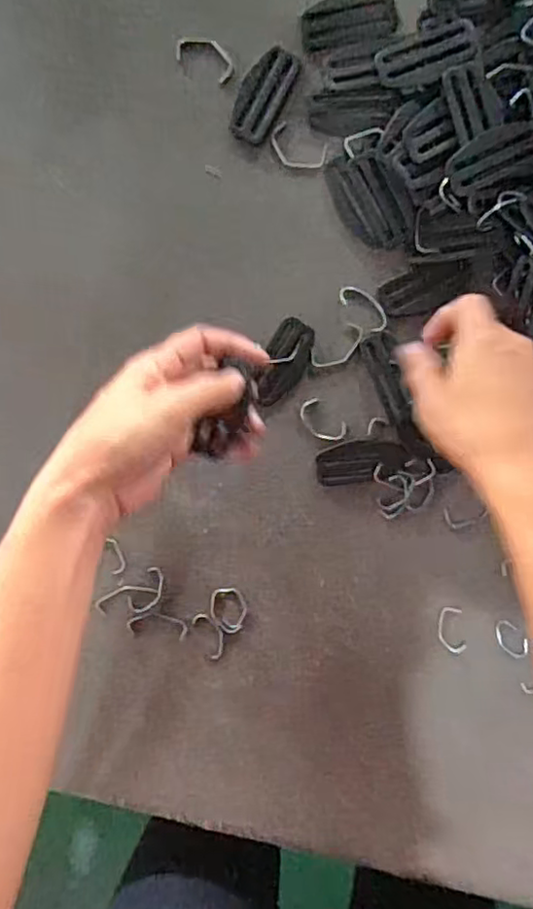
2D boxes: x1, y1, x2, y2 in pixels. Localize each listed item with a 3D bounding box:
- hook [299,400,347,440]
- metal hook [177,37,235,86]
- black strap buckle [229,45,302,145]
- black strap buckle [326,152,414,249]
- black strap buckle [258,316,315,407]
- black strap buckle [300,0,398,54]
[{"bbox_3d":[0.037,-0.021,0.409,0.034,0.004,0.019,41,97,-5],"label":"hook"},{"bbox_3d":[-0.037,-0.248,0.389,0.038,0.004,0.018,28,98,-3],"label":"metal hook"},{"bbox_3d":[-0.002,-0.224,0.390,0.027,0.004,0.056,29,98,-3],"label":"black strap buckle"},{"bbox_3d":[0.066,-0.159,0.391,0.039,0.006,0.063,-27,97,5],"label":"black strap buckle"},{"bbox_3d":[0.012,-0.059,0.405,0.026,0.004,0.056,23,98,-2],"label":"black strap buckle"},{"bbox_3d":[0.050,-0.266,0.382,0.057,0.006,0.032,-9,98,2],"label":"black strap buckle"}]

